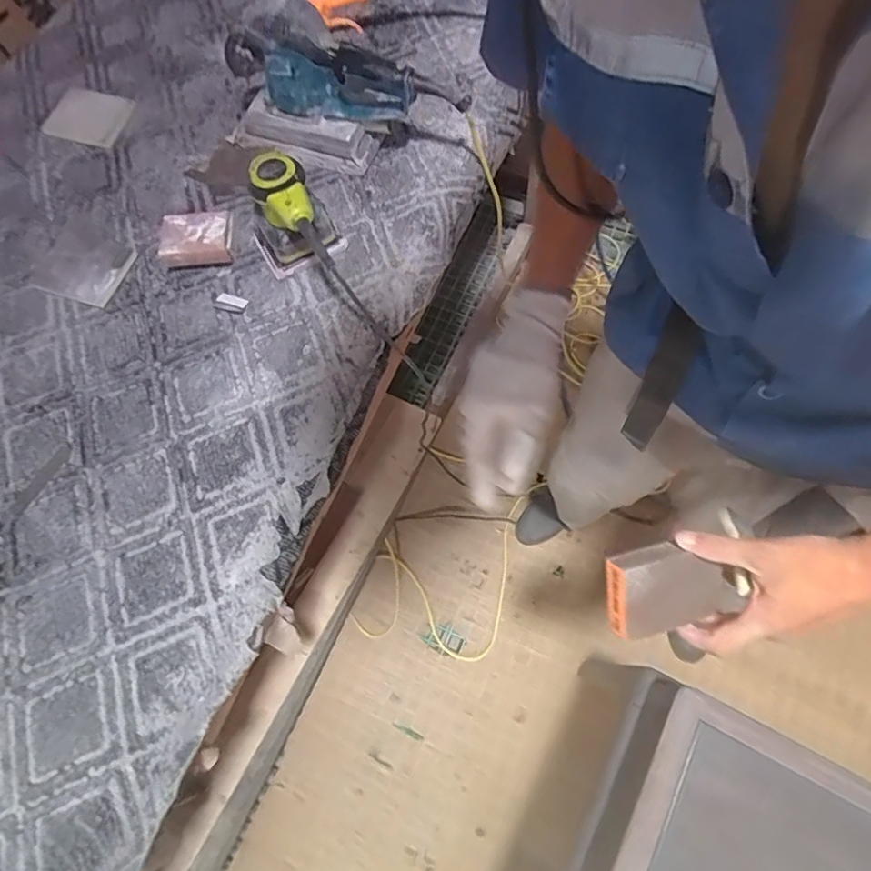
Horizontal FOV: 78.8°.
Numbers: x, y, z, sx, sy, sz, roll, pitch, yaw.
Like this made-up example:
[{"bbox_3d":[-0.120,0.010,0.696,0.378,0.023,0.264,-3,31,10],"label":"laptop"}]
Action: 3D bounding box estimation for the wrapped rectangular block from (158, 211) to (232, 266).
[{"bbox_3d":[-0.352,-0.292,0.783,0.102,0.030,0.077,-9,68,1],"label":"wrapped rectangular block"}]

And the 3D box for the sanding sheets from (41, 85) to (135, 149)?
[{"bbox_3d":[-0.588,-0.542,0.898,0.154,0.008,0.106,17,72,7],"label":"sanding sheets"}]

